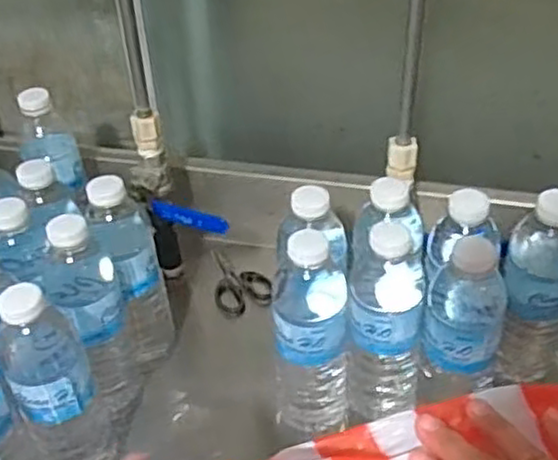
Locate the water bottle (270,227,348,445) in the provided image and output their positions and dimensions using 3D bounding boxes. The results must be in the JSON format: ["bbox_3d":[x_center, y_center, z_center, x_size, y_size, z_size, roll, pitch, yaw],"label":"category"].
[{"bbox_3d":[0.028,0.093,0.593,0.061,0.210,0.053,1,38,4],"label":"water bottle"}]

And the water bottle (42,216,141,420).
[{"bbox_3d":[-0.162,0.078,0.611,0.059,0.191,0.072,-3,38,-1],"label":"water bottle"}]

